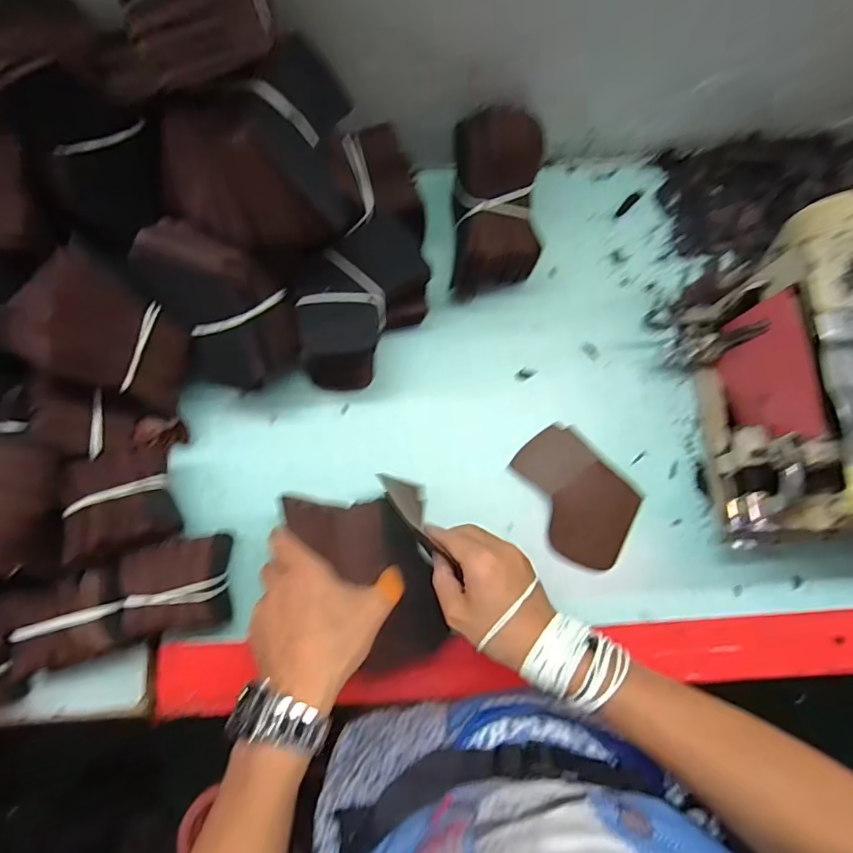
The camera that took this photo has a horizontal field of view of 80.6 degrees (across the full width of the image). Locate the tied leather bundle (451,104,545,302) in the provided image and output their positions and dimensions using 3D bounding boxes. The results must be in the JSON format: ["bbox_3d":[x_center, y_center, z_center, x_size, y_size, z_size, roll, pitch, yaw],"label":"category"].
[{"bbox_3d":[0.066,-0.211,0.489,0.079,0.116,0.142,0,80,0],"label":"tied leather bundle"}]

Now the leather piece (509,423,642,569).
[{"bbox_3d":[0.146,0.068,0.494,0.091,0.009,0.133,-43,83,-7],"label":"leather piece"}]

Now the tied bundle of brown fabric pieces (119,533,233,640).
[{"bbox_3d":[-0.223,0.142,0.457,0.086,0.058,0.080,-5,80,-1],"label":"tied bundle of brown fabric pieces"}]

